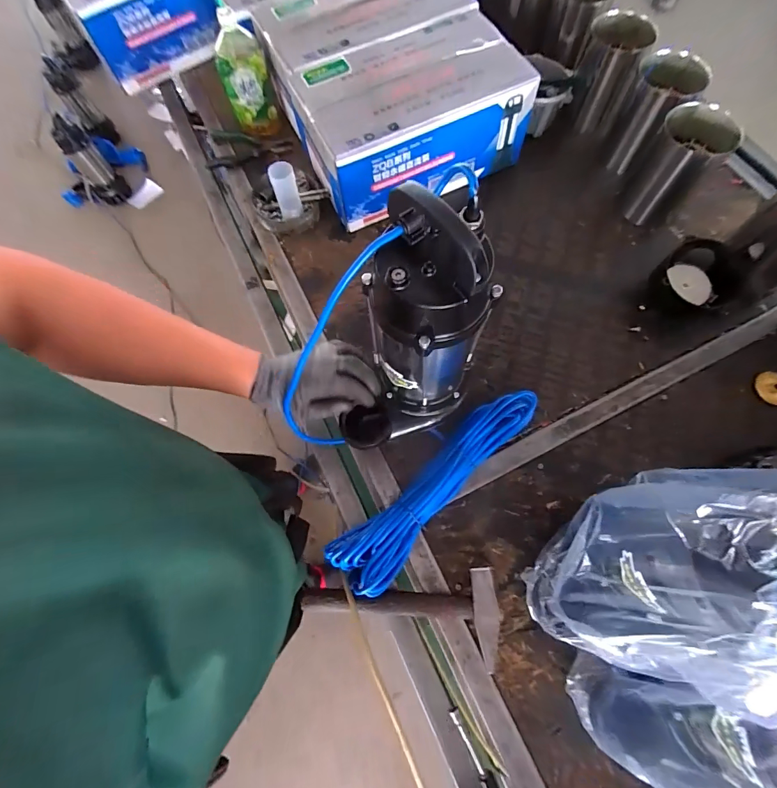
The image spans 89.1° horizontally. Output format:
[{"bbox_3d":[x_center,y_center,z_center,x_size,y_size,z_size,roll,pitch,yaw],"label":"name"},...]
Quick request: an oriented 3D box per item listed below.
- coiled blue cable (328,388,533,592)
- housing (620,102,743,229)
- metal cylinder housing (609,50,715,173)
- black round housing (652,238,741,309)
[{"bbox_3d":[0.081,0.140,0.602,0.381,0.053,0.090,-40,73,-11],"label":"coiled blue cable"},{"bbox_3d":[0.522,-0.410,0.727,0.119,0.159,0.103,36,76,13],"label":"housing"},{"bbox_3d":[0.511,-0.542,0.780,0.116,0.166,0.116,31,75,12],"label":"metal cylinder housing"},{"bbox_3d":[0.549,-0.208,0.702,0.124,0.066,0.116,-1,71,2],"label":"black round housing"}]

